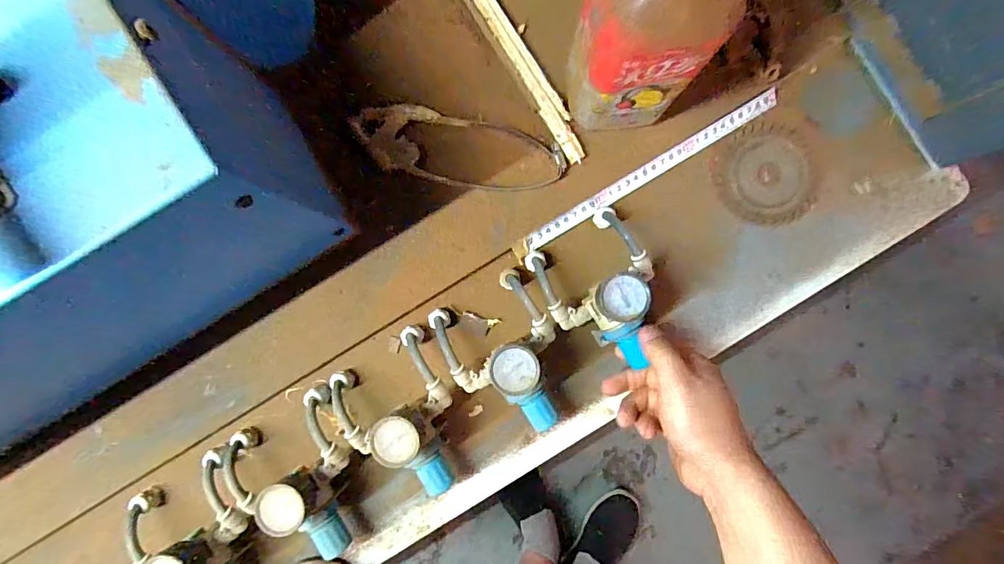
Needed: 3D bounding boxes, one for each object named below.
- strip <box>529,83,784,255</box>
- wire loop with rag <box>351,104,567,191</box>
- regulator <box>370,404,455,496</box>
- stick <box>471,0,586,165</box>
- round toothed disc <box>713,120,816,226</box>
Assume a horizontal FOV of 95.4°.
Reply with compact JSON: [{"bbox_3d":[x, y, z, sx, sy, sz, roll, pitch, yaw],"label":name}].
[{"bbox_3d":[0.147,-0.109,0.447,0.282,0.004,0.016,-31,100,-1],"label":"strip"},{"bbox_3d":[-0.039,-0.125,0.432,0.196,0.021,0.063,9,89,0],"label":"wire loop with rag"},{"bbox_3d":[-0.070,0.147,0.403,0.042,0.083,0.087,-40,89,-1],"label":"regulator"},{"bbox_3d":[0.019,-0.210,0.435,0.023,0.012,0.216,-31,89,-1],"label":"stick"},{"bbox_3d":[0.258,-0.105,0.449,0.090,0.008,0.098,0,91,5],"label":"round toothed disc"}]

